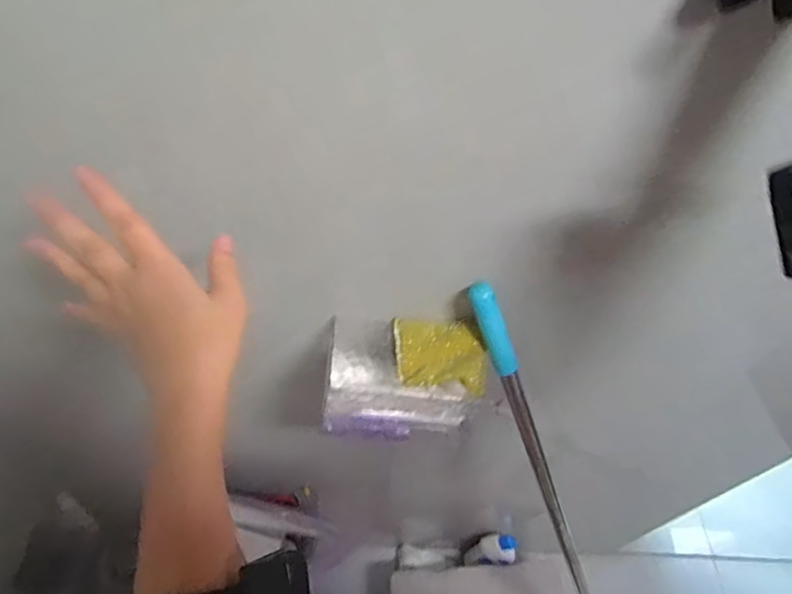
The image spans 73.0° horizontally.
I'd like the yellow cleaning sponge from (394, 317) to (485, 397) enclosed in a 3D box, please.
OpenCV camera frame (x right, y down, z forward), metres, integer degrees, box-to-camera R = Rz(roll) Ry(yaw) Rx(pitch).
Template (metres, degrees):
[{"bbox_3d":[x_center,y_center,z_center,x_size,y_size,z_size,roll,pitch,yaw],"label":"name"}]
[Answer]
[{"bbox_3d":[0.046,0.059,0.559,0.090,0.022,0.075,0,53,2],"label":"yellow cleaning sponge"}]

